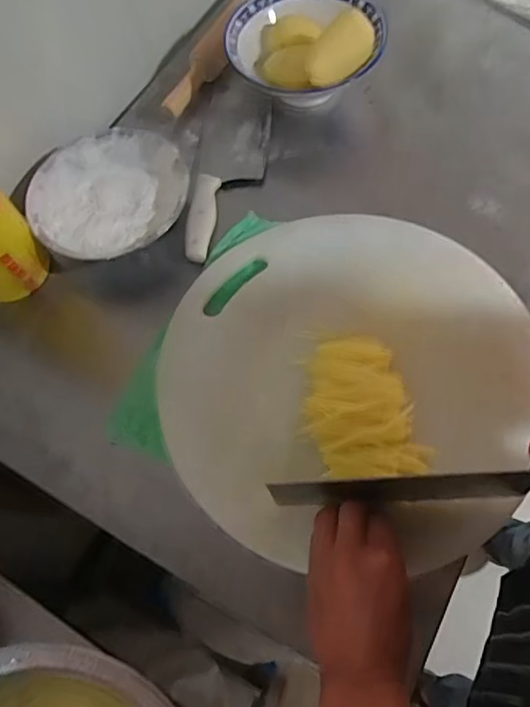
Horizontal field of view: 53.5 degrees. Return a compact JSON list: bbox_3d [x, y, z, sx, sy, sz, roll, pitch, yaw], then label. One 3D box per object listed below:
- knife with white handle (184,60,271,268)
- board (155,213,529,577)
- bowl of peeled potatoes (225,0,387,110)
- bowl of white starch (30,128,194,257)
[{"bbox_3d":[-0.039,-0.241,0.635,0.084,0.026,0.288,0,66,6],"label":"knife with white handle"},{"bbox_3d":[0.082,0.014,0.509,0.358,0.036,0.351,-2,65,5],"label":"board"},{"bbox_3d":[0.049,-0.383,0.652,0.187,0.088,0.182,-2,65,5],"label":"bowl of peeled potatoes"},{"bbox_3d":[-0.174,-0.175,0.600,0.174,0.045,0.165,-2,65,5],"label":"bowl of white starch"}]

